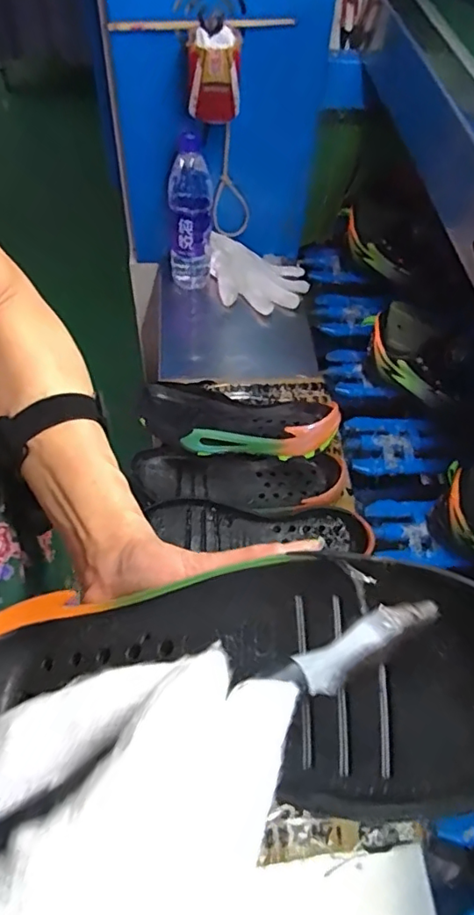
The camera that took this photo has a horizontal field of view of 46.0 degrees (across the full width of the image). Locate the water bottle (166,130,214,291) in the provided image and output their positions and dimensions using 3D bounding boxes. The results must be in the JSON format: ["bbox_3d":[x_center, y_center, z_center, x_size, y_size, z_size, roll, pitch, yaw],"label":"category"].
[{"bbox_3d":[-0.072,-0.367,0.849,0.068,0.211,0.076,0,54,-2],"label":"water bottle"}]

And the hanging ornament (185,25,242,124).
[{"bbox_3d":[-0.028,-0.478,0.698,0.063,0.092,0.057,4,54,1],"label":"hanging ornament"}]

